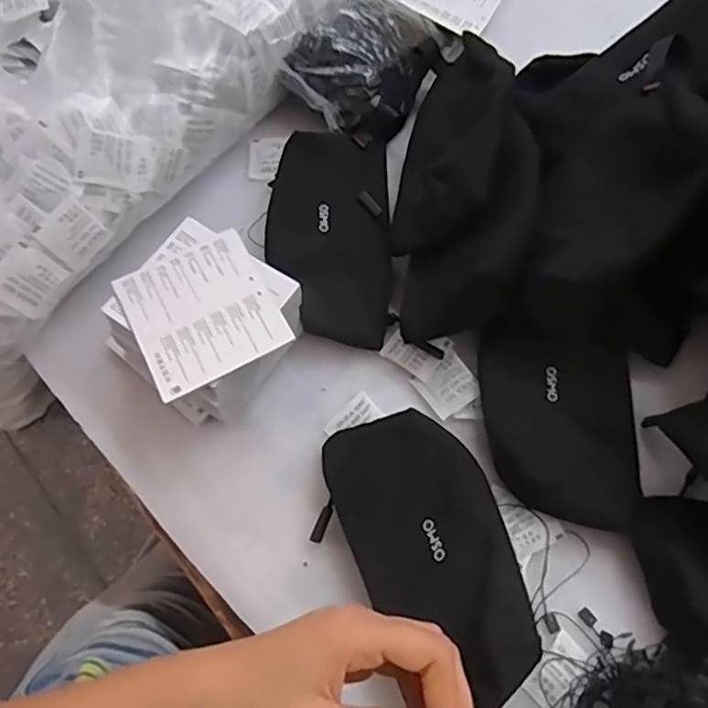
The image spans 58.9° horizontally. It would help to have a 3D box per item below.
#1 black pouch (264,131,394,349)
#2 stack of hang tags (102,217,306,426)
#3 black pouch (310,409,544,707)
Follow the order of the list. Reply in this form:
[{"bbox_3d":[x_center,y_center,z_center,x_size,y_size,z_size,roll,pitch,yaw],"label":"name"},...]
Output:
[{"bbox_3d":[-0.018,-0.095,0.486,0.095,0.043,0.177,-1,65,2],"label":"black pouch"},{"bbox_3d":[-0.101,-0.016,0.440,0.113,0.071,0.108,40,72,18],"label":"stack of hang tags"},{"bbox_3d":[0.040,0.115,0.376,0.099,0.061,0.179,-25,67,-9],"label":"black pouch"}]

